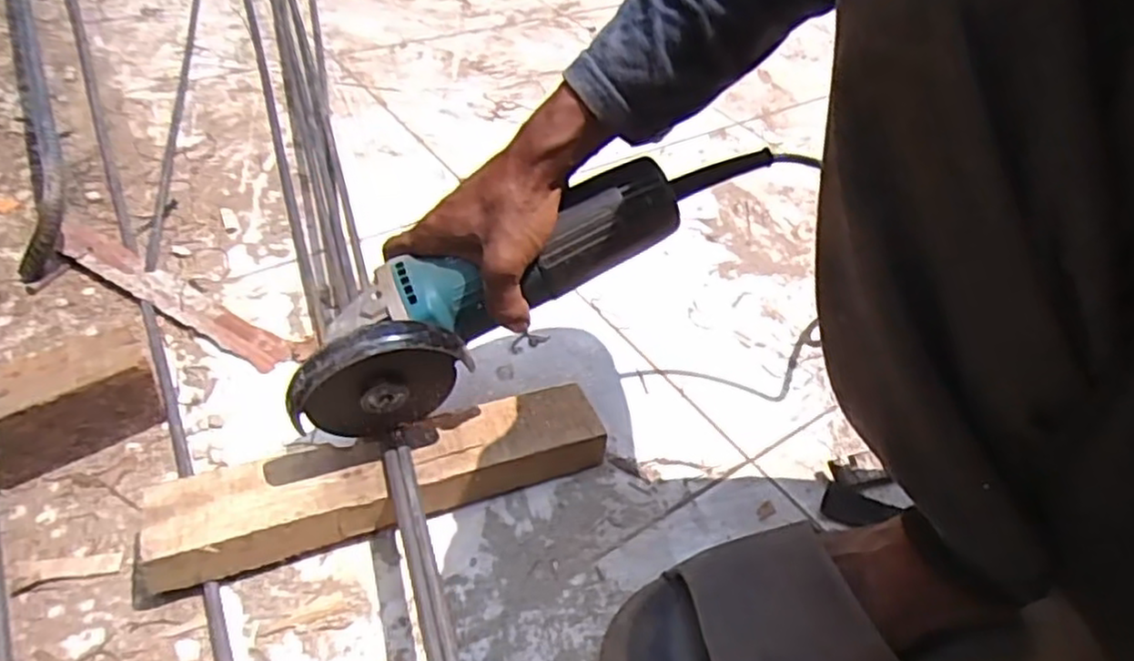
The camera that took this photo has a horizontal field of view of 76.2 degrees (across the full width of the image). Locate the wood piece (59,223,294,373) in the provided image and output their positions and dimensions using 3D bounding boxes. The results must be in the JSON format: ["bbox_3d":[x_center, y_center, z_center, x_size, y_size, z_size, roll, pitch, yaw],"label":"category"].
[{"bbox_3d":[-0.354,-0.035,0.632,0.275,0.013,0.036,25,47,18],"label":"wood piece"}]

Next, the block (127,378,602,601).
[{"bbox_3d":[-0.118,0.102,0.495,0.299,0.051,0.062,-13,47,-20],"label":"block"}]

